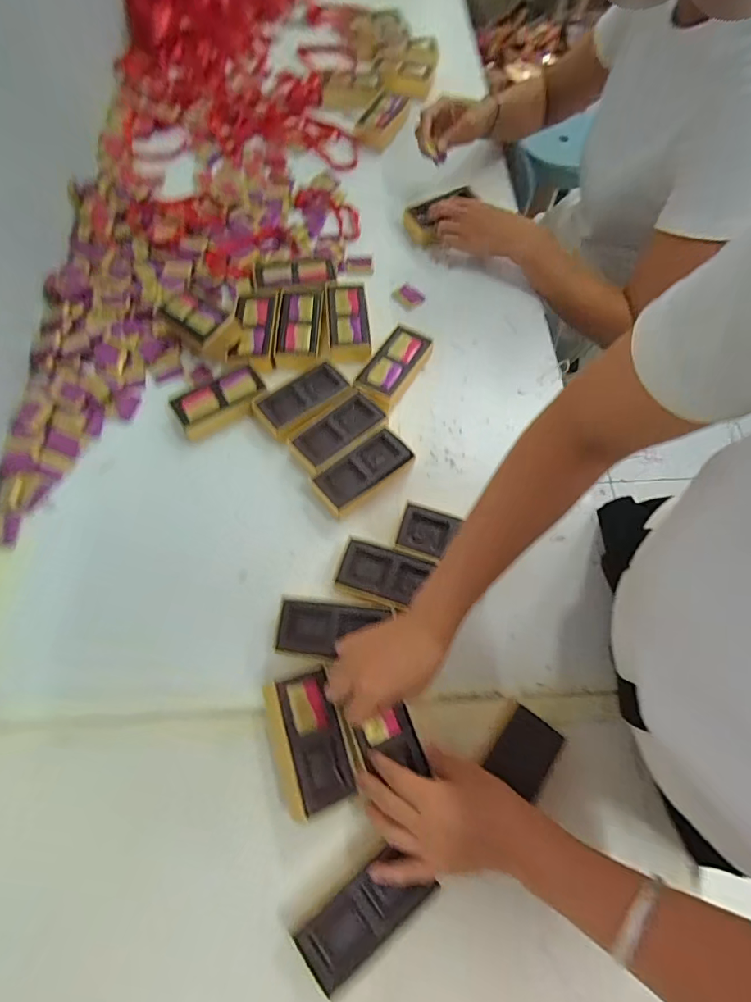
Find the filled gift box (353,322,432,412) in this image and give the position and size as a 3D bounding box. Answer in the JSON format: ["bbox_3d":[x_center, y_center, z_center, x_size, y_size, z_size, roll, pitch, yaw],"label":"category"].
[{"bbox_3d":[0.023,-0.171,0.588,0.057,0.027,0.121,28,70,10],"label":"filled gift box"}]

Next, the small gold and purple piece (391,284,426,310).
[{"bbox_3d":[0.046,-0.294,0.659,0.040,0.006,0.042,-42,75,-16],"label":"small gold and purple piece"}]

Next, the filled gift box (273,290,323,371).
[{"bbox_3d":[-0.101,-0.229,0.604,0.056,0.024,0.118,2,68,-1],"label":"filled gift box"}]

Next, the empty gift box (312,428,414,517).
[{"bbox_3d":[-0.016,-0.033,0.531,0.111,0.031,0.052,-39,74,-16],"label":"empty gift box"}]

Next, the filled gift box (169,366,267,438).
[{"bbox_3d":[-0.188,-0.118,0.561,0.105,0.030,0.057,-22,70,-10],"label":"filled gift box"}]

